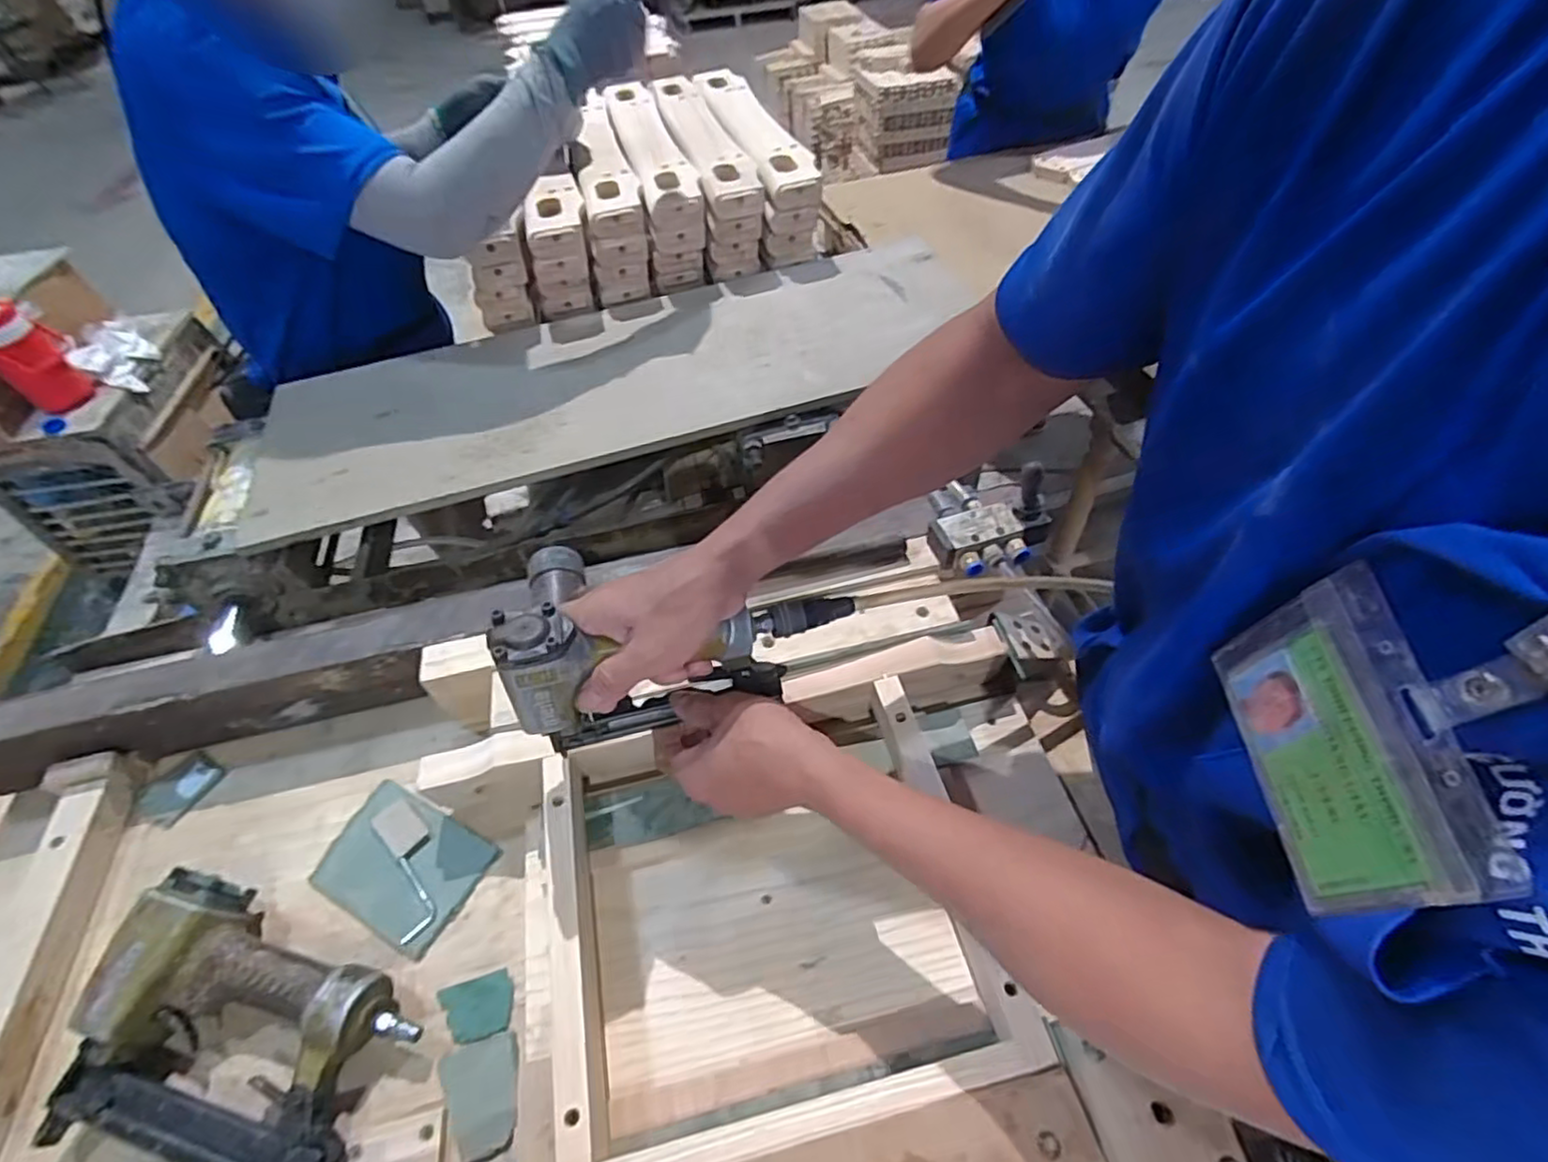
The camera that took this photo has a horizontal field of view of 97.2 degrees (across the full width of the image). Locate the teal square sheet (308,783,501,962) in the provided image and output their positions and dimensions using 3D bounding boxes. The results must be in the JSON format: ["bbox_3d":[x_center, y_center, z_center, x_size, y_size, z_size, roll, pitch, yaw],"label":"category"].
[{"bbox_3d":[-0.301,0.229,0.554,0.126,0.006,0.093,23,58,17],"label":"teal square sheet"}]

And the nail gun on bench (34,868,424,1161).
[{"bbox_3d":[-0.366,0.307,0.459,0.217,0.060,0.155,12,52,14],"label":"nail gun on bench"}]

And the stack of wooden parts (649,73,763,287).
[{"bbox_3d":[-0.097,-0.600,0.994,0.083,0.110,0.440,-13,50,-6],"label":"stack of wooden parts"}]

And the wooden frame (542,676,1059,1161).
[{"bbox_3d":[-0.013,0.220,0.491,0.316,0.062,0.290,-13,50,-5],"label":"wooden frame"}]

